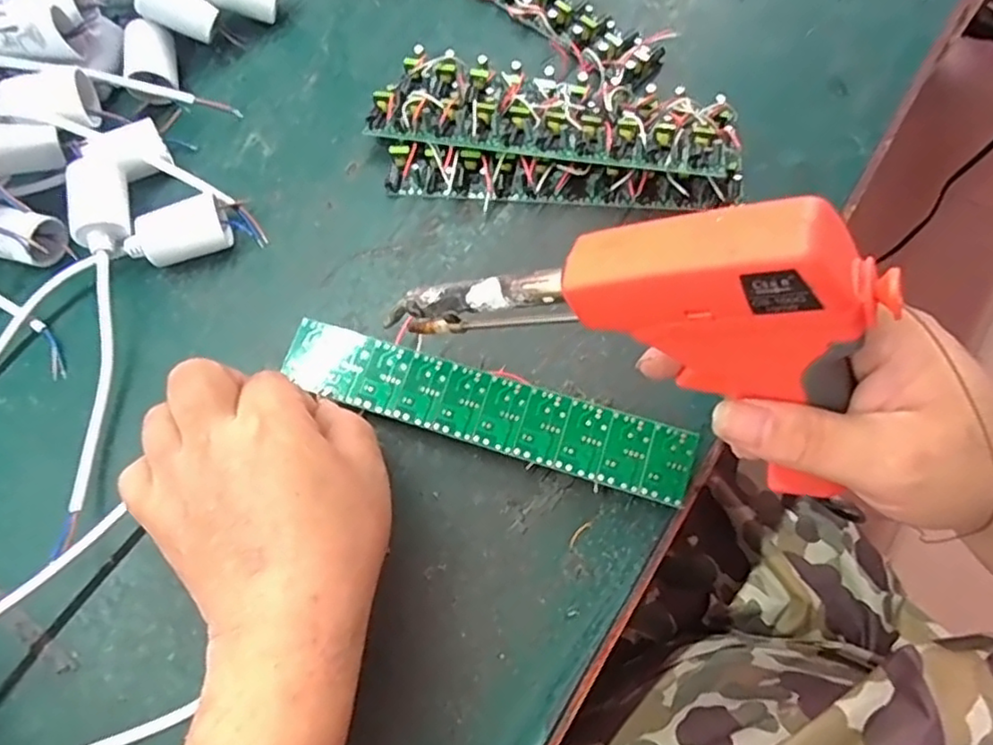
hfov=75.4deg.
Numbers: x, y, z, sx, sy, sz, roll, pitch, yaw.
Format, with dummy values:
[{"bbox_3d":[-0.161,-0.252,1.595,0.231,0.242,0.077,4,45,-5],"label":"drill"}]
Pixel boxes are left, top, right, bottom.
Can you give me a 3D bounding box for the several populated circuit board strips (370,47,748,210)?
[{"bbox_3d":[0.035,-0.149,0.378,0.211,0.032,0.097,6,70,3],"label":"several populated circuit board strips"}]

